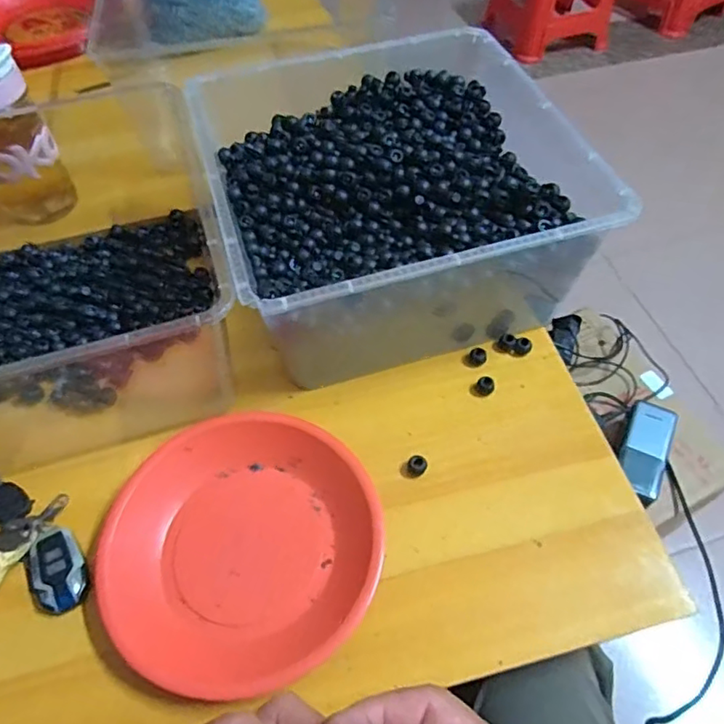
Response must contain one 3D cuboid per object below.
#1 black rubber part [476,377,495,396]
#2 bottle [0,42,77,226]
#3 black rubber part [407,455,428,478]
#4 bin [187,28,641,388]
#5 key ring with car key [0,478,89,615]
[{"bbox_3d":[0.105,0.020,0.498,0.014,0.009,0.014,-1,55,1],"label":"black rubber part"},{"bbox_3d":[-0.354,-0.219,0.568,0.090,0.158,0.078,34,62,23],"label":"bottle"},{"bbox_3d":[0.044,0.081,0.459,0.016,0.009,0.014,-20,57,-12],"label":"black rubber part"},{"bbox_3d":[0.025,-0.142,0.533,0.295,0.141,0.290,-15,56,-9],"label":"bin"},{"bbox_3d":[-0.254,0.127,0.434,0.081,0.013,0.135,-20,57,-12],"label":"key ring with car key"}]

